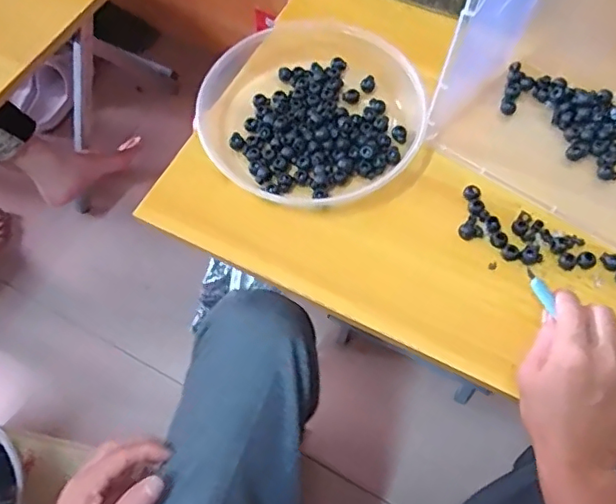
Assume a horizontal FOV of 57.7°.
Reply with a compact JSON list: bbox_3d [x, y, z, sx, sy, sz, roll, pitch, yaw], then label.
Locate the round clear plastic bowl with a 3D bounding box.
[{"bbox_3d":[0.004,-0.154,0.575,0.222,0.057,0.217,-1,64,2],"label":"round clear plastic bowl"}]

